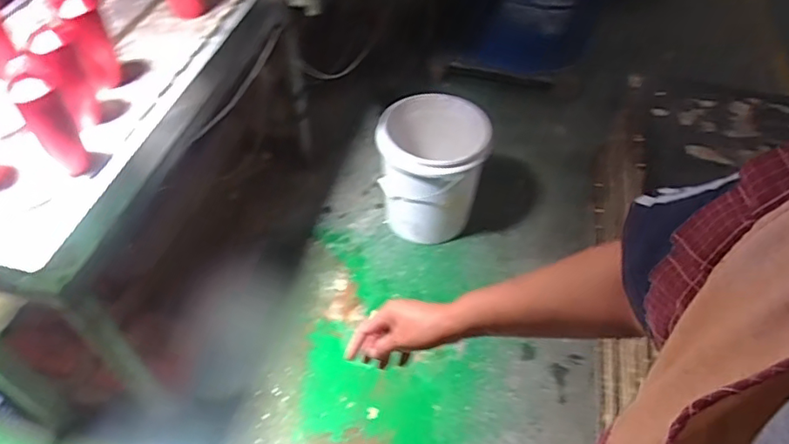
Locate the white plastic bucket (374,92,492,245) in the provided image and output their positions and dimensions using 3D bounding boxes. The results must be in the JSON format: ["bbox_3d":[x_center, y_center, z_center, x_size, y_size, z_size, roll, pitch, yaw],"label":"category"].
[{"bbox_3d":[0.112,-0.157,1.745,0.310,0.369,0.279,6,50,3],"label":"white plastic bucket"}]

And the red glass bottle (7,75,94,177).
[{"bbox_3d":[-0.560,-0.156,0.920,0.050,0.170,0.055,34,57,24],"label":"red glass bottle"}]

